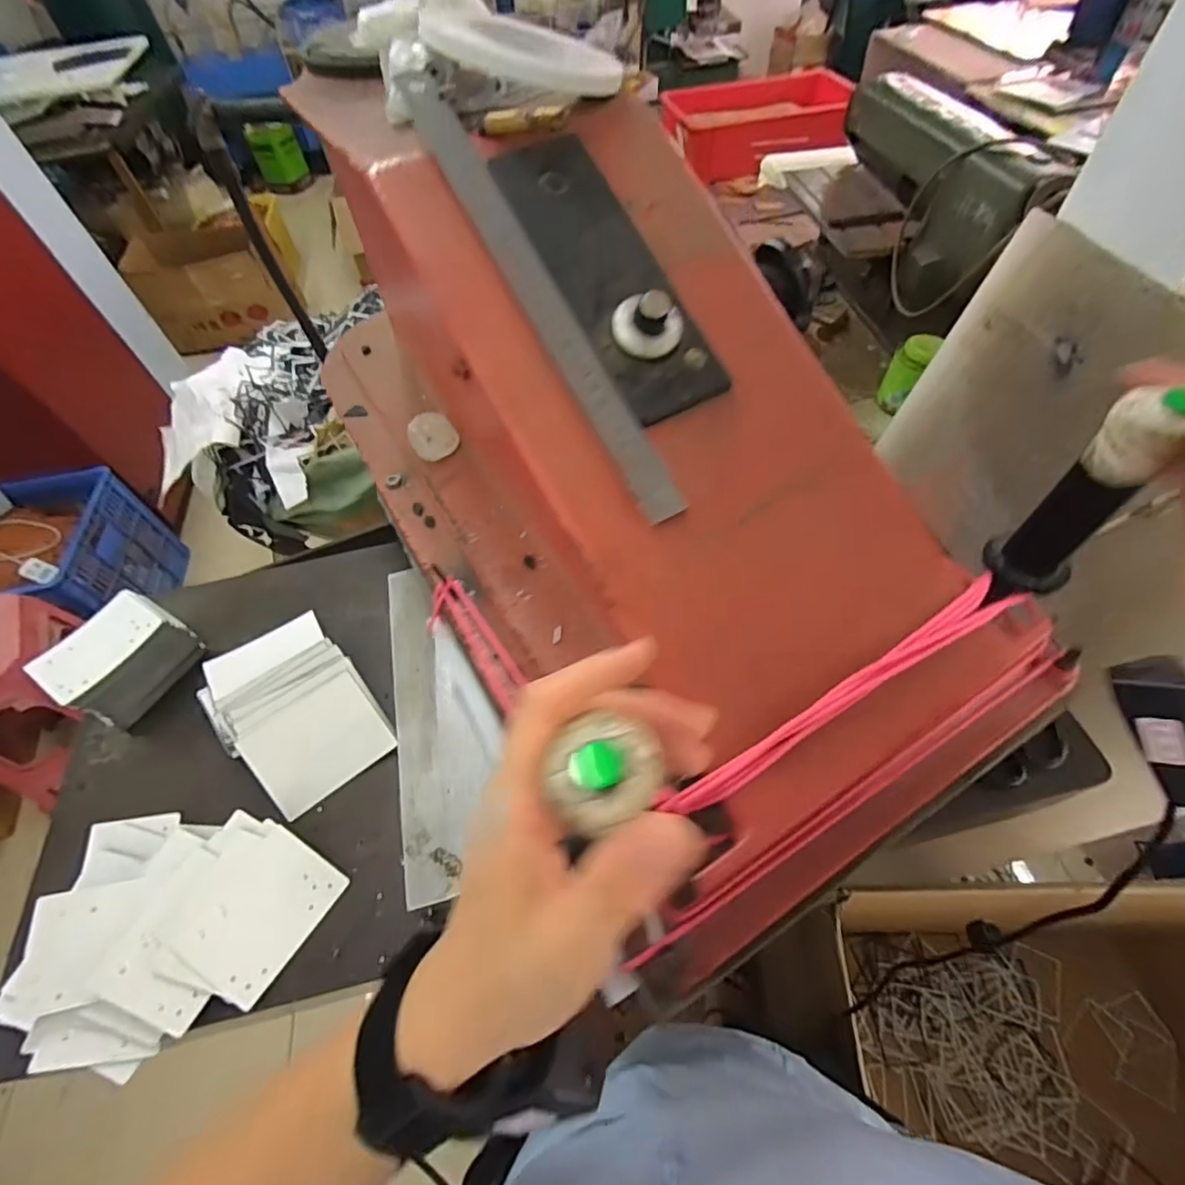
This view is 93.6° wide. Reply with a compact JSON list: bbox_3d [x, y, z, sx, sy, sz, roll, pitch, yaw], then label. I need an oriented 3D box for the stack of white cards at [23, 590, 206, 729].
[{"bbox_3d":[-0.457,0.064,0.542,0.078,0.064,0.111,28,63,21],"label":"stack of white cards"}]

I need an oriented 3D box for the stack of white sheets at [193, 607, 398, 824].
[{"bbox_3d":[-0.277,0.102,0.512,0.119,0.046,0.183,-41,62,-20],"label":"stack of white sheets"}]

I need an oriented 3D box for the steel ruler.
[{"bbox_3d":[-0.032,-0.180,0.331,0.028,0.005,0.310,-28,84,-21],"label":"steel ruler"}]

